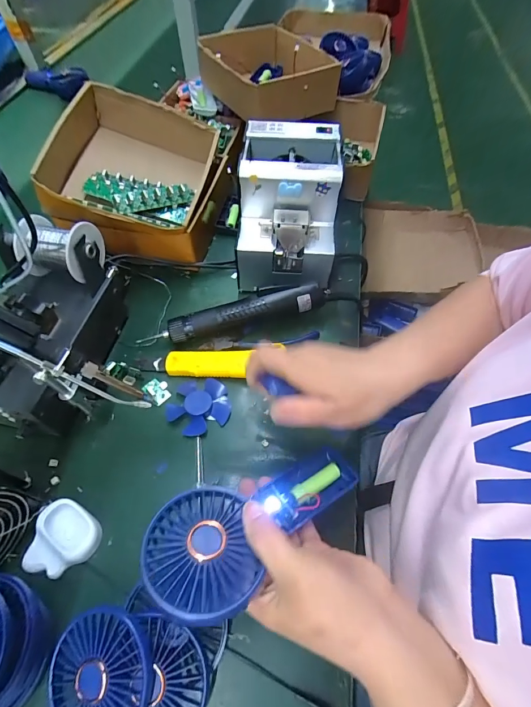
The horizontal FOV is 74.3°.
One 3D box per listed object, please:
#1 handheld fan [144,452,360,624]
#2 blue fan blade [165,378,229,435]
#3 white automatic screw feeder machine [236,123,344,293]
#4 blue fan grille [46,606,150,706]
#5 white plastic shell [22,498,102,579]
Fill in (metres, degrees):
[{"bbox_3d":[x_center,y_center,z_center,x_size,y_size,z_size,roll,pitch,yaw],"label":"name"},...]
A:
[{"bbox_3d":[-0.005,0.129,0.280,0.183,0.039,0.083,-15,55,-35],"label":"handheld fan"},{"bbox_3d":[-0.077,0.057,0.397,0.067,0.011,0.069,0,57,0],"label":"blue fan blade"},{"bbox_3d":[0.031,-0.199,0.470,0.122,0.130,0.170,5,57,4],"label":"white automatic screw feeder machine"},{"bbox_3d":[-0.126,0.241,0.260,0.080,0.011,0.084,-5,69,13],"label":"blue fan grille"},{"bbox_3d":[-0.189,0.173,0.325,0.059,0.017,0.057,0,57,0],"label":"white plastic shell"}]

